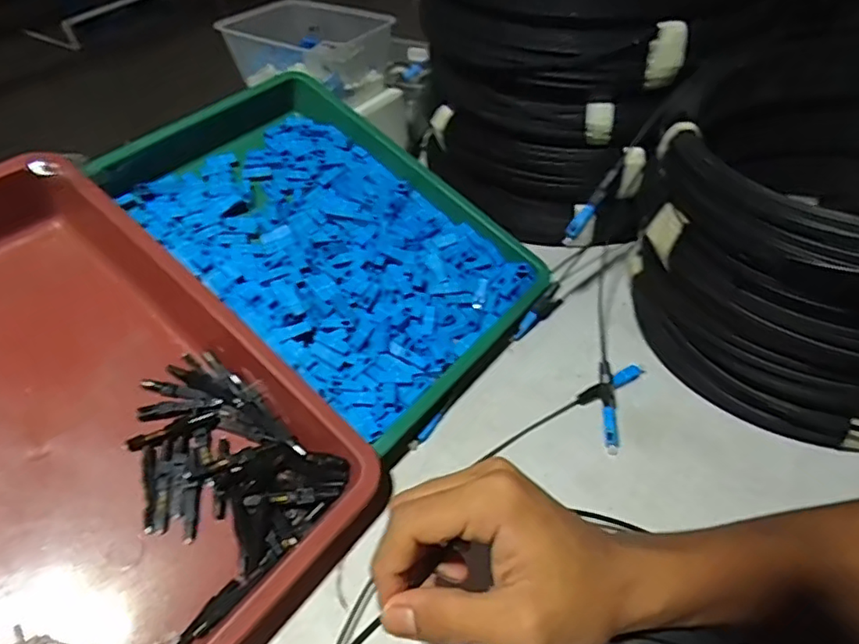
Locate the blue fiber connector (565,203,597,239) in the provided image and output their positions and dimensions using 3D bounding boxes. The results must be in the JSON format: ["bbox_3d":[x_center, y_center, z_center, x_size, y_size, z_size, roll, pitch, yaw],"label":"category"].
[{"bbox_3d":[0.113,-0.075,0.445,0.009,0.031,0.008,24,41,-12],"label":"blue fiber connector"}]

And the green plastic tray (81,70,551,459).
[{"bbox_3d":[-0.083,-0.078,0.487,0.329,0.037,0.215,40,60,15],"label":"green plastic tray"}]

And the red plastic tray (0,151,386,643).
[{"bbox_3d":[-0.239,0.069,0.357,0.361,0.068,0.268,40,58,13],"label":"red plastic tray"}]

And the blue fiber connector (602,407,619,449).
[{"bbox_3d":[0.125,0.073,0.412,0.010,0.007,0.027,-2,68,7],"label":"blue fiber connector"}]

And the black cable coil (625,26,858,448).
[{"bbox_3d":[0.288,-0.053,0.409,0.251,0.177,0.264,17,47,26],"label":"black cable coil"}]

